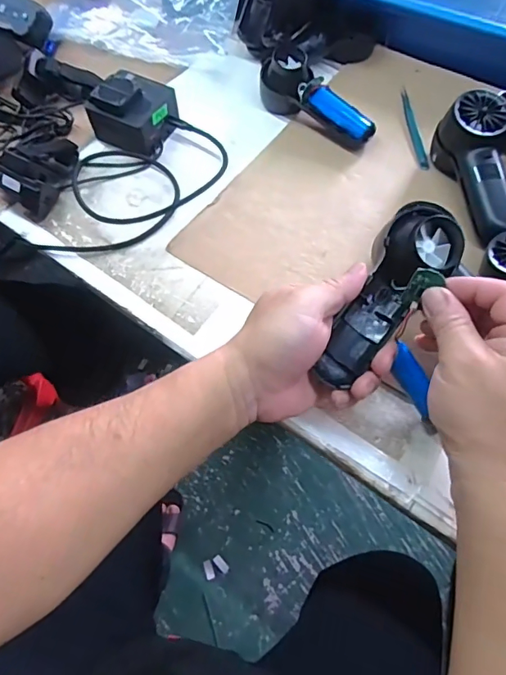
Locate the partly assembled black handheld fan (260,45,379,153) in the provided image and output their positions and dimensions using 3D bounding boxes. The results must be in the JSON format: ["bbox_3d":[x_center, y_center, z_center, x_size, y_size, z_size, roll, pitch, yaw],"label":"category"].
[{"bbox_3d":[0.073,-0.269,0.535,0.147,0.049,0.054,38,68,19],"label":"partly assembled black handheld fan"}]

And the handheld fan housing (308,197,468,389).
[{"bbox_3d":[0.098,-0.030,0.347,0.053,0.028,0.145,33,93,17],"label":"handheld fan housing"}]

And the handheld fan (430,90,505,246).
[{"bbox_3d":[0.228,-0.166,0.463,0.058,0.069,0.146,-7,62,-3],"label":"handheld fan"}]

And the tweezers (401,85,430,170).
[{"bbox_3d":[0.184,-0.240,0.540,0.011,0.009,0.122,-3,62,-1],"label":"tweezers"}]

